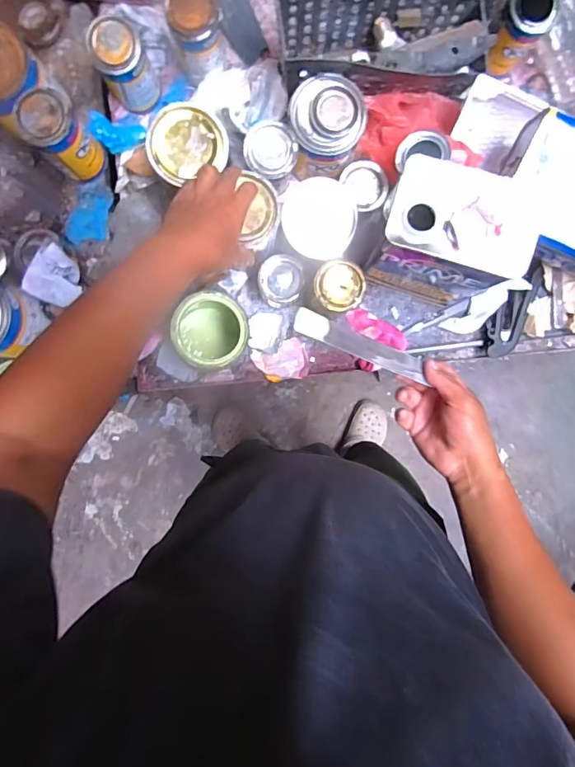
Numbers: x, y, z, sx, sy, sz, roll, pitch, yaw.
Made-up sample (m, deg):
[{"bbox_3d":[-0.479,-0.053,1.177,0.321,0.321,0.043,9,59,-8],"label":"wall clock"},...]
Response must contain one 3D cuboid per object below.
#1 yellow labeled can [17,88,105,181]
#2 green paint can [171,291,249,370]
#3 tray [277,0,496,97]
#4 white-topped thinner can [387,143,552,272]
[{"bbox_3d":[-0.311,-0.340,0.656,0.061,0.135,0.060,0,91,1],"label":"yellow labeled can"},{"bbox_3d":[-0.110,-0.074,0.690,0.106,0.123,0.098,0,91,1],"label":"green paint can"},{"bbox_3d":[0.139,-0.489,0.671,0.301,0.146,0.124,-10,91,2],"label":"tray"},{"bbox_3d":[0.207,-0.188,0.647,0.166,0.270,0.099,18,91,1],"label":"white-topped thinner can"}]

